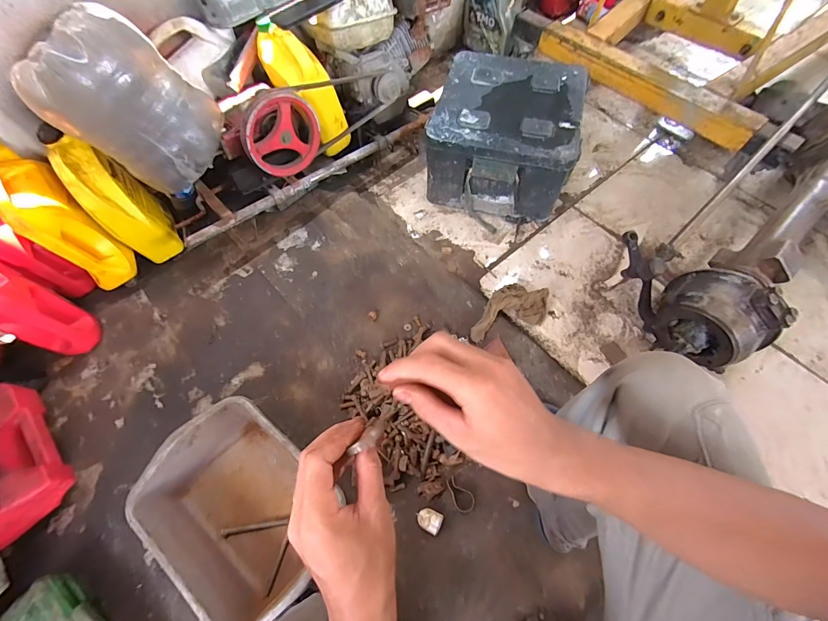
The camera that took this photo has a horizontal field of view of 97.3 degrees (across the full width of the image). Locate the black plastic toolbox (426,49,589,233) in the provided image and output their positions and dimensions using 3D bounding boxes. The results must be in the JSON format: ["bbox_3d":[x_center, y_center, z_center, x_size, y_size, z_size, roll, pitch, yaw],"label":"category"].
[{"bbox_3d":[0.247,-0.477,1.023,0.359,0.225,0.393,14,65,8],"label":"black plastic toolbox"}]

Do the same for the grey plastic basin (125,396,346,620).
[{"bbox_3d":[-0.316,0.361,0.689,0.342,0.129,0.265,34,70,17],"label":"grey plastic basin"}]

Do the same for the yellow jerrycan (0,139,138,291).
[{"bbox_3d":[-0.812,-0.212,0.844,0.106,0.282,0.221,-39,68,-16],"label":"yellow jerrycan"}]

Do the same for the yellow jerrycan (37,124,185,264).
[{"bbox_3d":[-0.726,-0.271,0.912,0.108,0.308,0.180,-26,65,-10],"label":"yellow jerrycan"}]

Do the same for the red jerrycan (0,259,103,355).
[{"bbox_3d":[-0.860,-0.007,0.799,0.152,0.294,0.117,25,67,14],"label":"red jerrycan"}]

